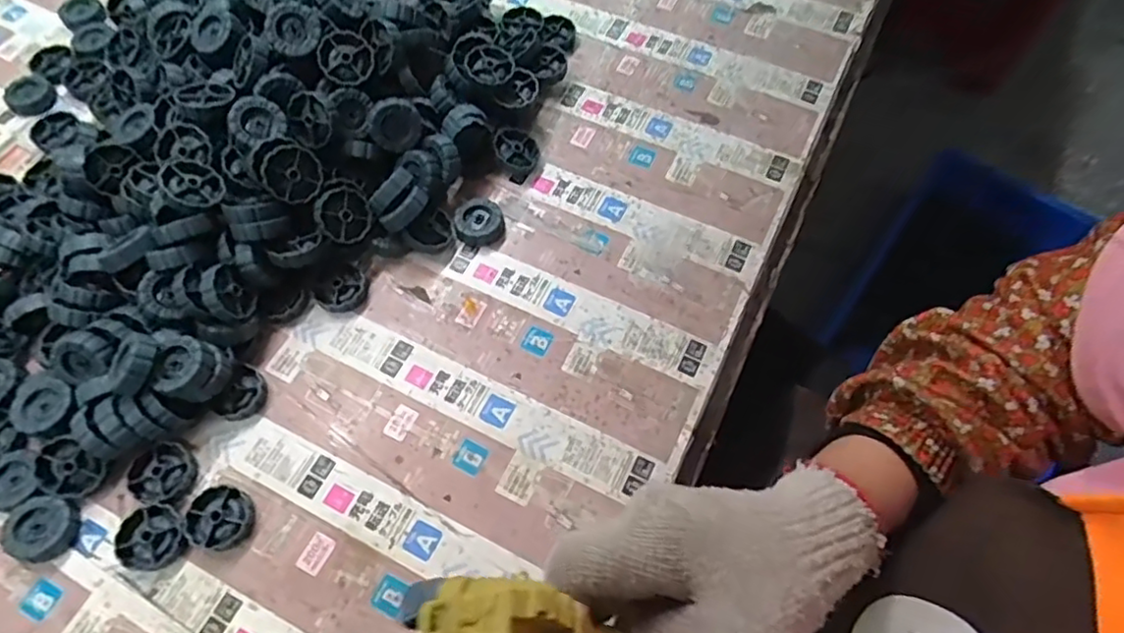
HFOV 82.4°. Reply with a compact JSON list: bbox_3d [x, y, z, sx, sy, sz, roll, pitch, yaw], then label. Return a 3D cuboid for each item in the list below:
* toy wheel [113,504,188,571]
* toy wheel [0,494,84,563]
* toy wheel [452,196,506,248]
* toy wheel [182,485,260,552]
[{"bbox_3d":[-0.257,0.138,0.401,0.040,0.008,0.037,0,64,1],"label":"toy wheel"},{"bbox_3d":[-0.323,0.131,0.400,0.037,0.014,0.037,23,67,11],"label":"toy wheel"},{"bbox_3d":[-0.065,-0.075,0.503,0.038,0.013,0.040,-1,65,2],"label":"toy wheel"},{"bbox_3d":[-0.215,0.128,0.406,0.040,0.014,0.038,-1,65,2],"label":"toy wheel"}]

